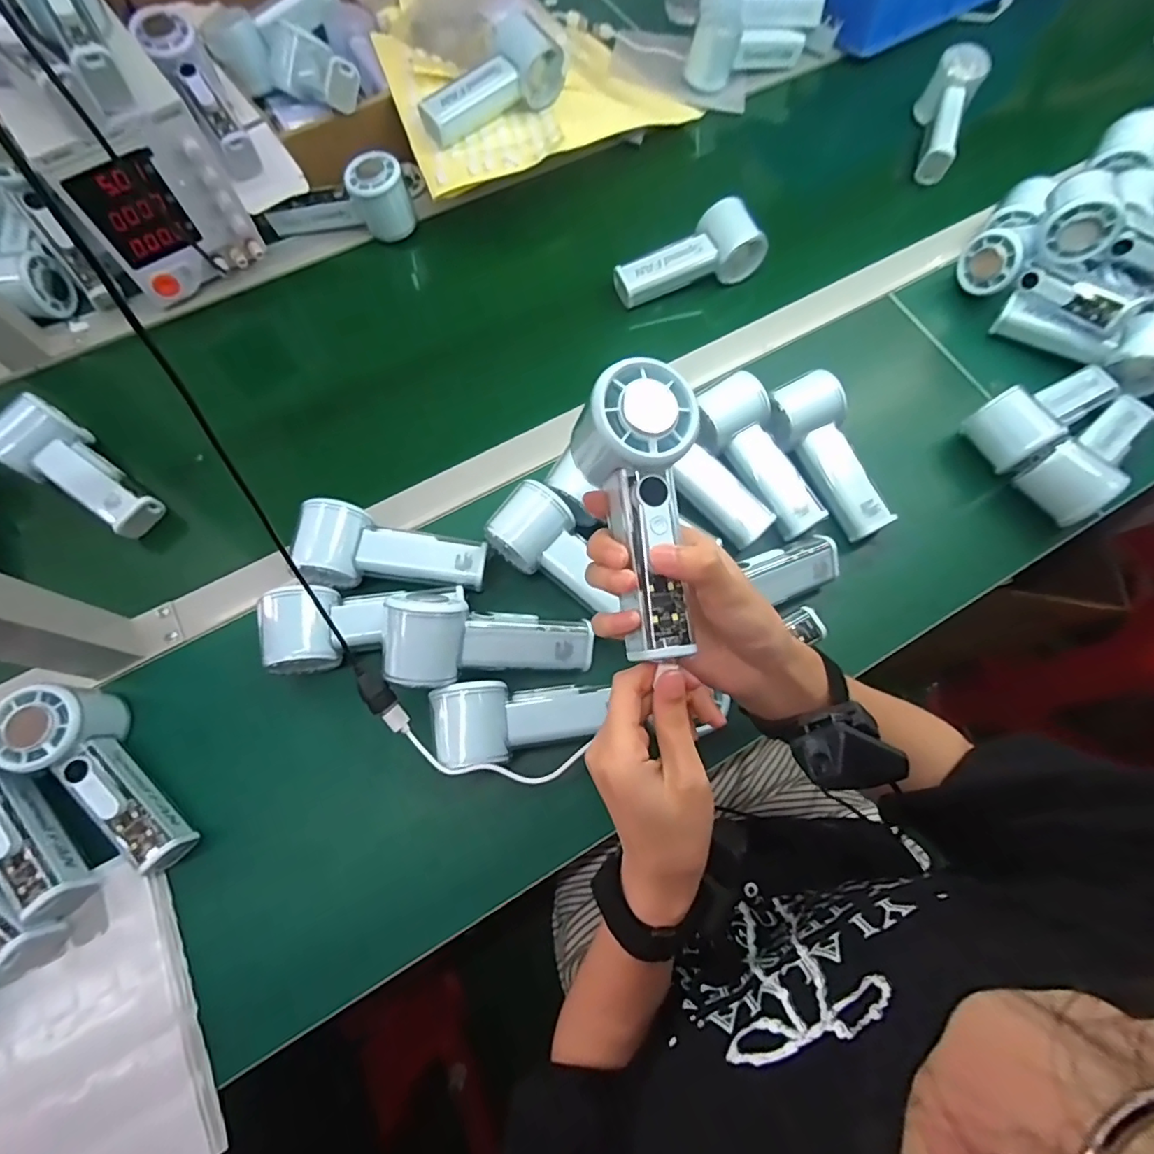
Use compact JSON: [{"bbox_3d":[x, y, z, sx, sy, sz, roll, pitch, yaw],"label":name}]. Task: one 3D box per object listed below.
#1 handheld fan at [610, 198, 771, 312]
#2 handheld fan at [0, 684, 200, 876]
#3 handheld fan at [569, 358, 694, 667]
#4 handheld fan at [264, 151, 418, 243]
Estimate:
[{"bbox_3d":[0.112,-0.324,0.560,0.146,0.041,0.063,-28,73,-9],"label":"handheld fan"},{"bbox_3d":[-0.334,0.142,0.393,0.051,0.052,0.154,-43,88,-14],"label":"handheld fan"},{"bbox_3d":[0.037,-0.035,0.289,0.062,0.034,0.149,-8,89,-3],"label":"handheld fan"},{"bbox_3d":[-0.250,-0.398,0.580,0.148,0.060,0.052,0,70,0],"label":"handheld fan"}]

